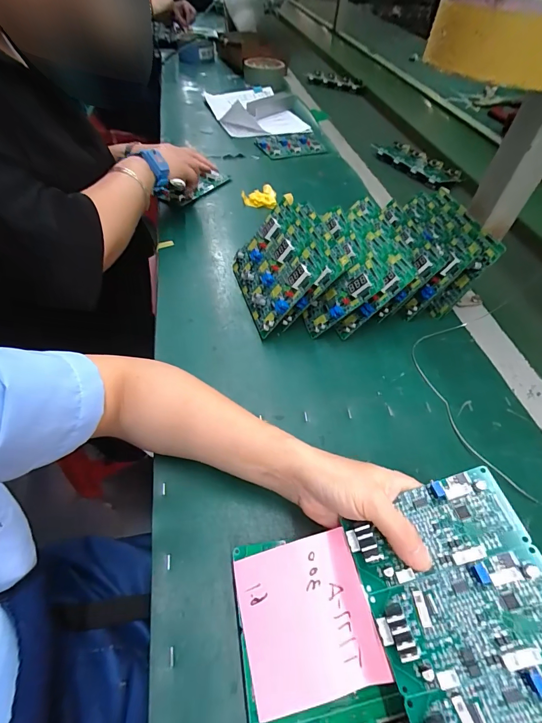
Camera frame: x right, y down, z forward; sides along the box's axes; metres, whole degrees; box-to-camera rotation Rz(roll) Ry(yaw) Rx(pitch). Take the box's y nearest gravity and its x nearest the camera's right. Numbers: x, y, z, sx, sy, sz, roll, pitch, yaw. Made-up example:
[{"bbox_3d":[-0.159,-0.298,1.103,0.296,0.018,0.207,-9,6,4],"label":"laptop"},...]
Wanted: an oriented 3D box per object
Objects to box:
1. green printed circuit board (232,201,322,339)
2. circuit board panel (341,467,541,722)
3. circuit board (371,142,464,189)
[{"bbox_3d":[0.003,-0.116,0.441,0.022,0.112,0.142,18,38,-42],"label":"green printed circuit board"},{"bbox_3d":[0.115,0.148,0.204,0.104,0.009,0.145,-22,55,6],"label":"circuit board panel"},{"bbox_3d":[0.323,-0.434,0.780,0.096,0.022,0.188,-23,55,-21],"label":"circuit board"}]

